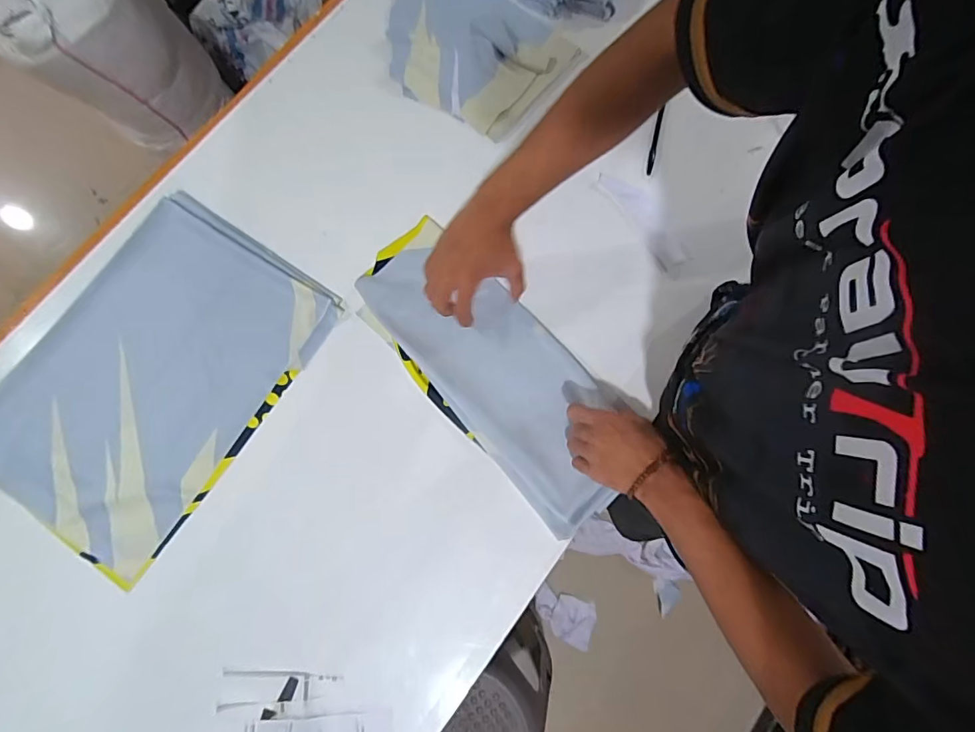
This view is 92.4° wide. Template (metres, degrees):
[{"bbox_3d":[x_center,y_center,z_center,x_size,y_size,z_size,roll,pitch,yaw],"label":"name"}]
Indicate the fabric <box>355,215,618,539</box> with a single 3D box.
[{"bbox_3d":[0.004,-0.002,0.619,0.172,0.031,0.437,-39,81,-7],"label":"fabric"}]

